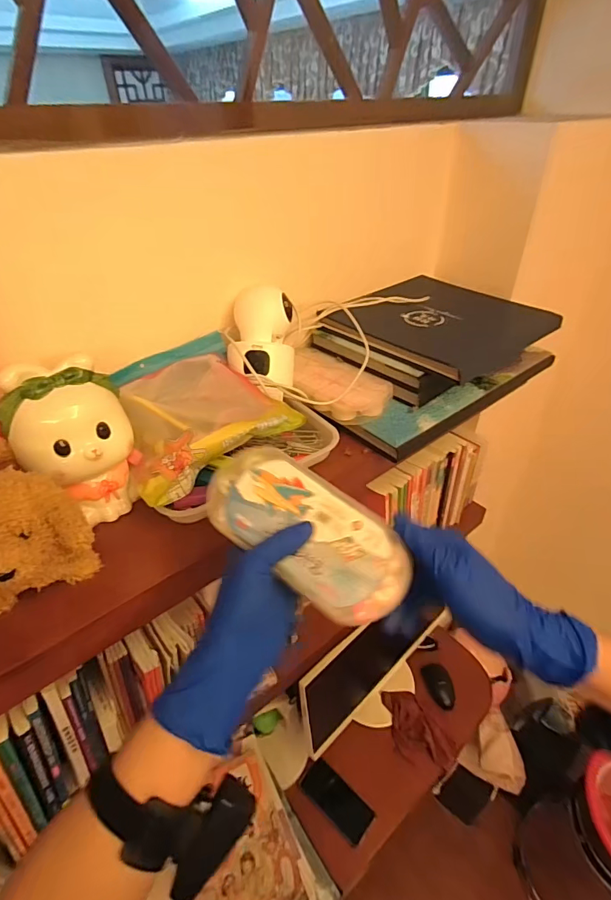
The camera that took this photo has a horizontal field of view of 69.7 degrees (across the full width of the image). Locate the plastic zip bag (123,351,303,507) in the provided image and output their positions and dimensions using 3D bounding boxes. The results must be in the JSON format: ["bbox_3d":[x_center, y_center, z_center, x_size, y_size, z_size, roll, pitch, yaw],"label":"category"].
[{"bbox_3d":[-0.120,-0.038,0.476,0.172,0.060,0.143,-30,46,-31],"label":"plastic zip bag"}]

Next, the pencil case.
[{"bbox_3d":[0.000,0.065,0.356,0.168,0.034,0.081,35,70,14],"label":"pencil case"}]

